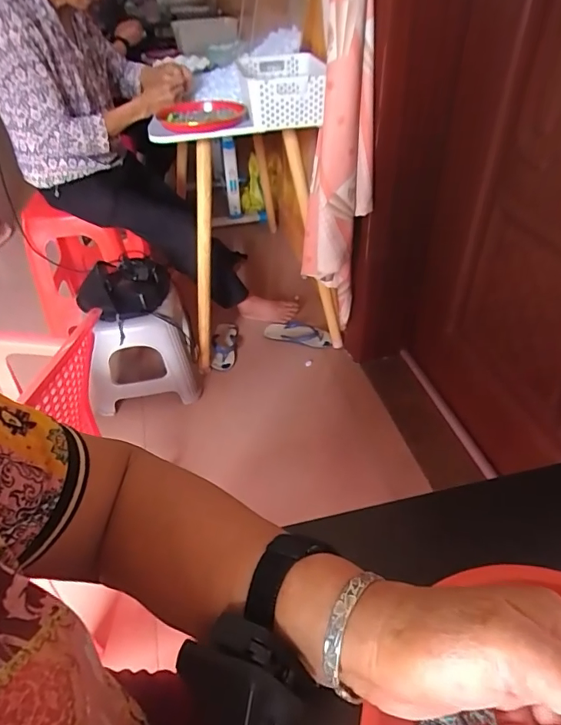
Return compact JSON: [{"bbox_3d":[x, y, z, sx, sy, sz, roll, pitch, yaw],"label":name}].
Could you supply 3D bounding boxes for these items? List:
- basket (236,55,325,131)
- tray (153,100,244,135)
[{"bbox_3d":[0.001,-0.699,1.219,0.179,0.103,0.332,-7,43,-4],"label":"basket"},{"bbox_3d":[-0.205,-0.634,1.228,0.209,0.029,0.227,-2,42,2],"label":"tray"}]

